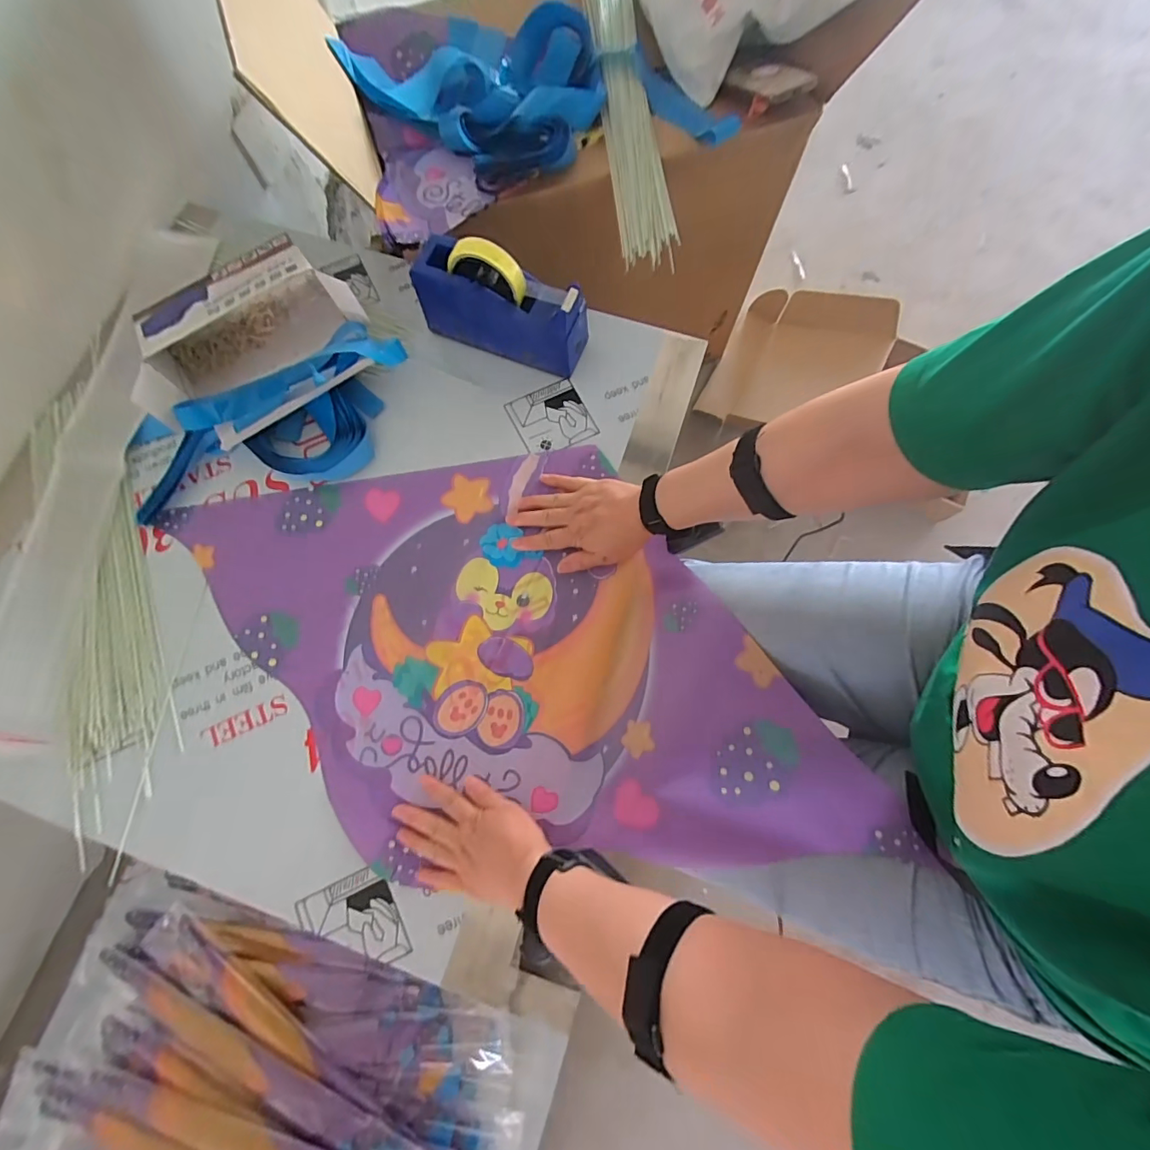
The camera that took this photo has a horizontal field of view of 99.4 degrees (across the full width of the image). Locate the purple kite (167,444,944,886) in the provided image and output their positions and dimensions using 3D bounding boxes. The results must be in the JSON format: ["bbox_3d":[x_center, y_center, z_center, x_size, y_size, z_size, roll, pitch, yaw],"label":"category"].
[{"bbox_3d":[-0.082,0.075,0.530,0.785,0.072,0.470,21,77,11],"label":"purple kite"}]

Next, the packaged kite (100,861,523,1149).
[{"bbox_3d":[-0.416,0.654,0.760,0.715,0.055,0.158,20,77,5],"label":"packaged kite"}]

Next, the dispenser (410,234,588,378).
[{"bbox_3d":[-0.087,-0.326,0.589,0.202,0.124,0.064,22,78,6],"label":"dispenser"}]

